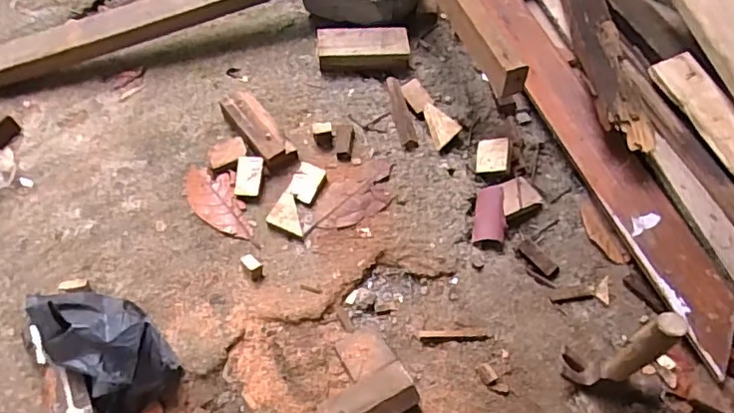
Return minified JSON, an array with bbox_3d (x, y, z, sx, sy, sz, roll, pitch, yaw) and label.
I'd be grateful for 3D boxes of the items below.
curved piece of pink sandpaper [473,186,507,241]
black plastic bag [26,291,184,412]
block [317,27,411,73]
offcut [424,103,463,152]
[{"bbox_3d":[0.184,0.008,0.862,0.045,0.017,0.100,10,61,4],"label":"curved piece of pink sandpaper"},{"bbox_3d":[-0.327,0.160,0.717,0.106,0.100,0.185,-36,67,-19],"label":"black plastic bag"},{"bbox_3d":[-0.008,-0.269,1.004,0.157,0.050,0.064,-1,60,-2],"label":"block"},{"bbox_3d":[0.122,-0.132,0.946,0.050,0.026,0.081,-17,62,-10],"label":"offcut"}]

